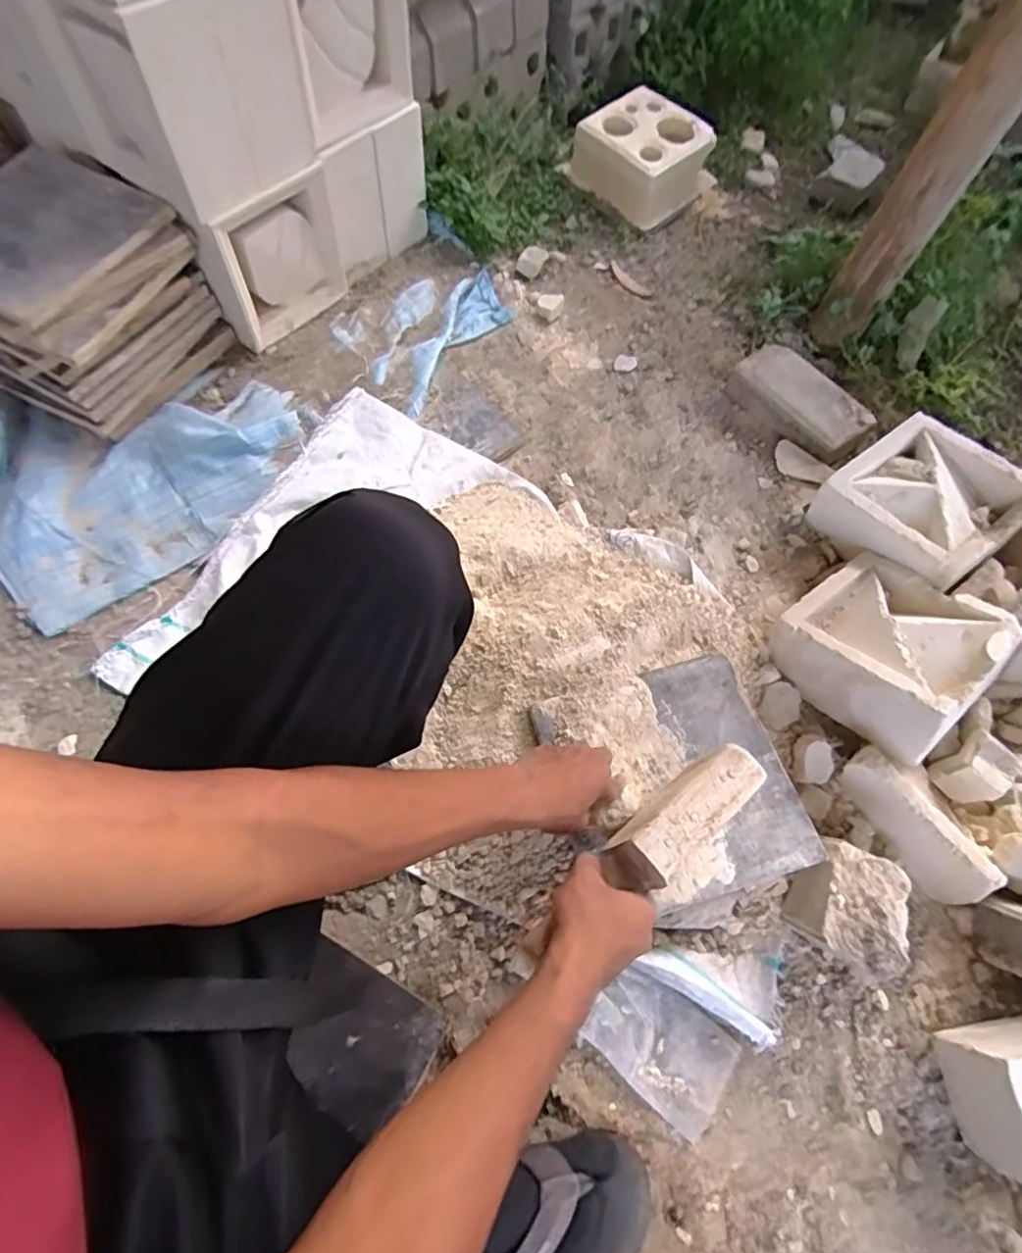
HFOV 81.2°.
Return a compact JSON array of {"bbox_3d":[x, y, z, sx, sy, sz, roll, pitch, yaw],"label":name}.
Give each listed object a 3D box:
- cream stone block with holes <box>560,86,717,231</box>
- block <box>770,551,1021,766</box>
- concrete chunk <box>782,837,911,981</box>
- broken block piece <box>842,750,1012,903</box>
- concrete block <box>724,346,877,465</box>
[{"bbox_3d":[0.277,-0.969,1.231,0.237,0.104,0.247,40,71,16],"label":"cream stone block with holes"},{"bbox_3d":[0.464,0.017,0.719,0.215,0.106,0.210,-35,71,-15],"label":"block"},{"bbox_3d":[0.341,0.286,0.618,0.080,0.110,0.114,25,68,10],"label":"concrete chunk"},{"bbox_3d":[0.449,0.213,0.656,0.055,0.063,0.177,-31,70,-14],"label":"broken block piece"},{"bbox_3d":[0.451,-0.351,0.946,0.115,0.059,0.214,-34,70,-15],"label":"concrete block"}]

